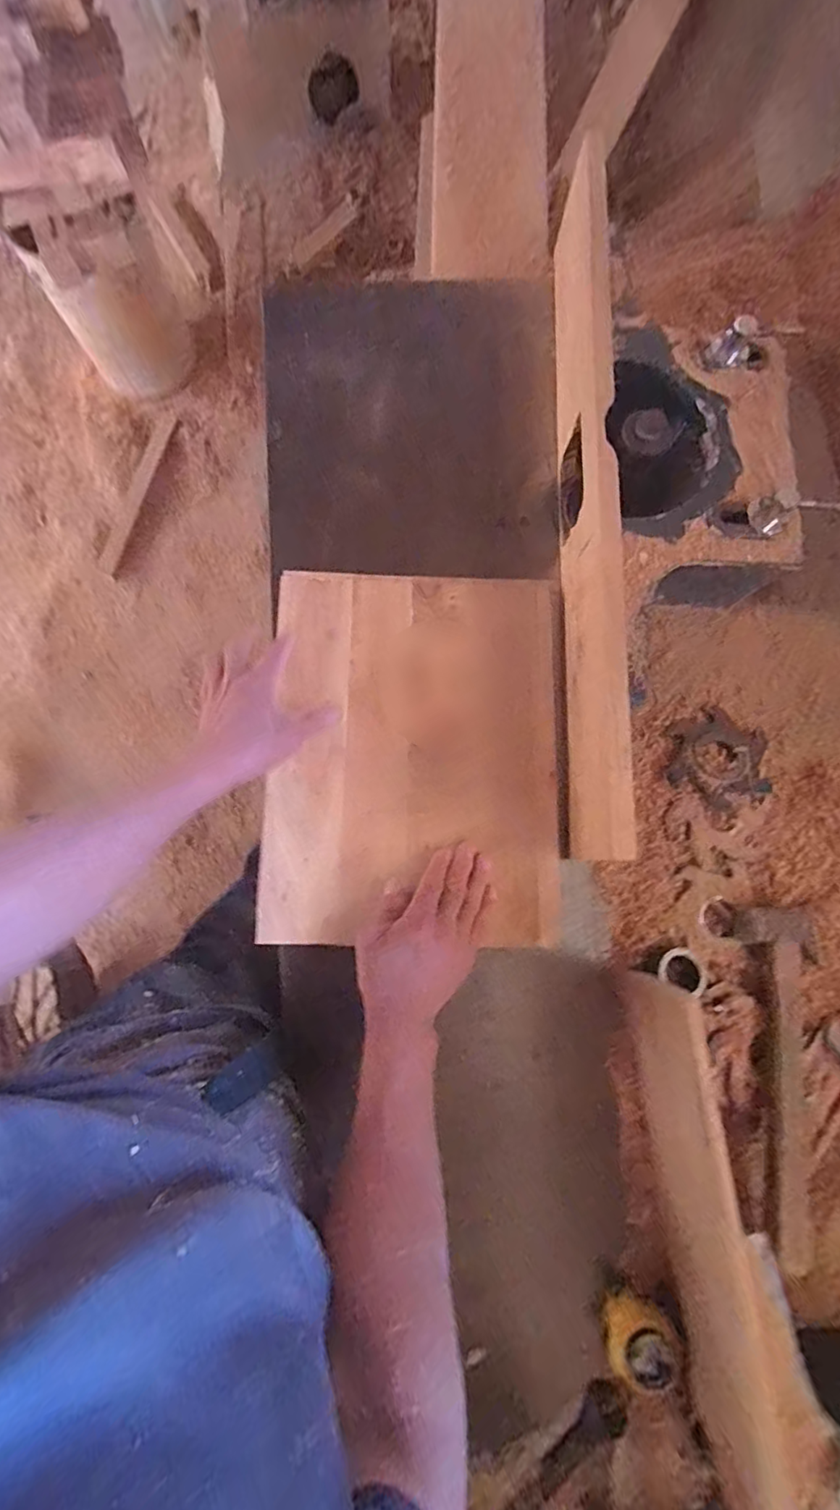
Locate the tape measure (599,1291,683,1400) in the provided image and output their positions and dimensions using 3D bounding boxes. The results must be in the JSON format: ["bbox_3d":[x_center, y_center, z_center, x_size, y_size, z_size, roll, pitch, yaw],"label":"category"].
[{"bbox_3d":[0.183,0.491,0.458,0.057,0.039,0.052,0,79,-2],"label":"tape measure"}]

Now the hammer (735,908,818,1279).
[{"bbox_3d":[0.334,0.285,0.494,0.081,0.051,0.284,2,79,-2],"label":"hammer"}]

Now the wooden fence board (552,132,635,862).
[{"bbox_3d":[0.171,-0.280,0.570,0.029,0.123,0.758,2,79,0],"label":"wooden fence board"}]

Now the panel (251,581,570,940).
[{"bbox_3d":[-0.001,-0.007,0.556,0.297,0.023,0.374,1,79,0],"label":"panel"}]

